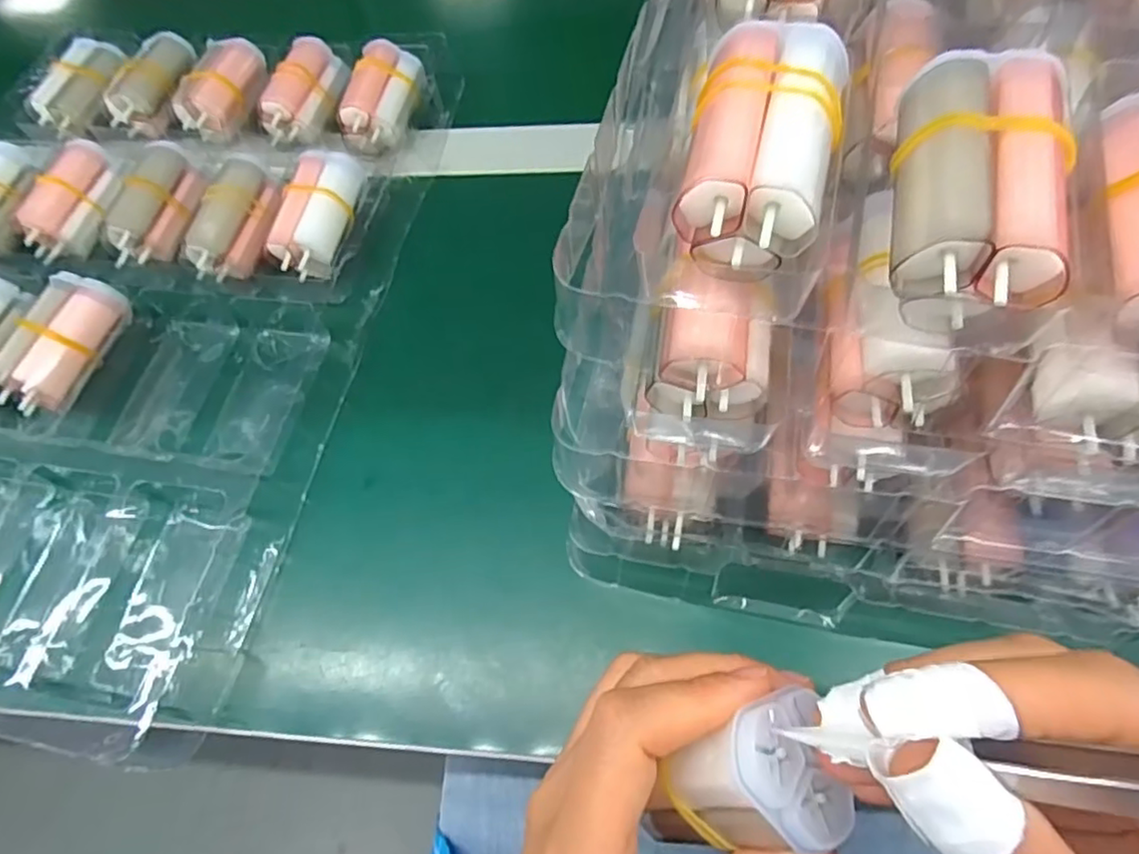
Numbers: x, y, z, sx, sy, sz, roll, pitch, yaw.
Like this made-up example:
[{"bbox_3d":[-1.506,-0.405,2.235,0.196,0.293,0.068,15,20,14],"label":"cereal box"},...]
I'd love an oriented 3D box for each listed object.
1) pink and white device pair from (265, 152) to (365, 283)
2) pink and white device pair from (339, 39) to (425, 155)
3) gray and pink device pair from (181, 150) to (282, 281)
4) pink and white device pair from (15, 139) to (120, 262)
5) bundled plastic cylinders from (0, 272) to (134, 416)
[{"bbox_3d":[-0.129,-0.111,0.320,0.033,0.019,0.067,12,78,6],"label":"pink and white device pair"},{"bbox_3d":[-0.109,-0.193,0.360,0.032,0.021,0.069,13,76,6],"label":"pink and white device pair"},{"bbox_3d":[-0.174,-0.111,0.324,0.030,0.020,0.068,11,78,5],"label":"gray and pink device pair"},{"bbox_3d":[-0.276,-0.126,0.344,0.023,0.025,0.071,15,77,7],"label":"pink and white device pair"},{"bbox_3d":[-0.242,-0.041,0.294,0.028,0.023,0.068,13,66,14],"label":"bundled plastic cylinders"}]

